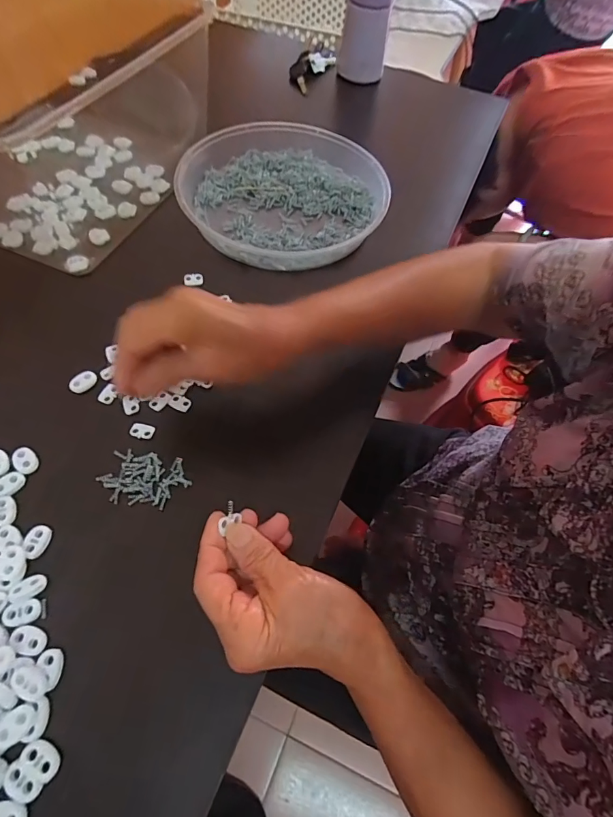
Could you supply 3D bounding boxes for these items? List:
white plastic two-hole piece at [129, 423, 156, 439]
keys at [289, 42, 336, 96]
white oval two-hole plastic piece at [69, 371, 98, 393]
[{"bbox_3d":[-0.136,0.019,0.344,0.019,0.004,0.012,14,61,3],"label":"white plastic two-hole piece"},{"bbox_3d":[0.006,-0.535,0.649,0.041,0.035,0.094,31,63,12],"label":"keys"},{"bbox_3d":[-0.192,-0.023,0.359,0.023,0.005,0.015,-32,68,-20],"label":"white oval two-hole plastic piece"}]

